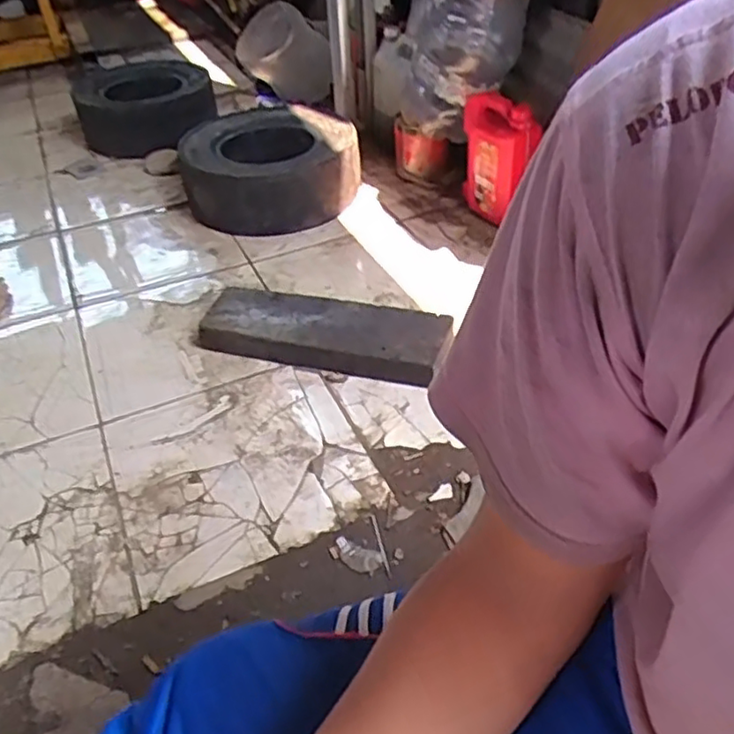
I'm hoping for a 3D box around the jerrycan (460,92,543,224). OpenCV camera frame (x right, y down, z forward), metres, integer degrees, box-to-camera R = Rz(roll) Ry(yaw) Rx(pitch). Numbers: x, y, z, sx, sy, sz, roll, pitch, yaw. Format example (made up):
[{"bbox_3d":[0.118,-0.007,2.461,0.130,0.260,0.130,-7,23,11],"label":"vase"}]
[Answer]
[{"bbox_3d":[0.311,-0.503,1.620,0.115,0.269,0.188,-11,40,-9],"label":"jerrycan"}]

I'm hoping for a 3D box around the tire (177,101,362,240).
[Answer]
[{"bbox_3d":[-0.257,-0.528,1.788,0.457,0.188,0.475,-13,41,-11],"label":"tire"}]

